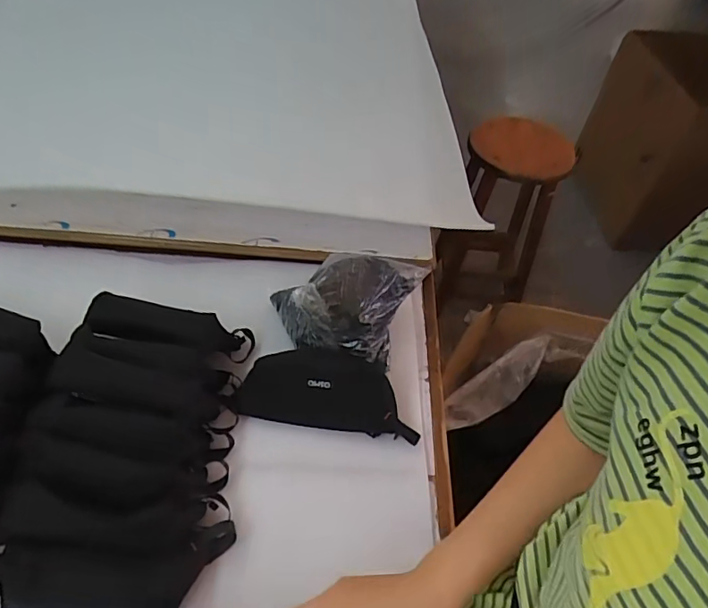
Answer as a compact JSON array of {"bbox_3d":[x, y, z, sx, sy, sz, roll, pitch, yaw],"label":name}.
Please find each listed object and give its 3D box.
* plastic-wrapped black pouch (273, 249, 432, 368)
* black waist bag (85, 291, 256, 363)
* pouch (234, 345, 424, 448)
[{"bbox_3d":[-0.010,-0.003,0.673,0.199,0.096,0.130,5,50,-1],"label":"plastic-wrapped black pouch"},{"bbox_3d":[-0.227,0.029,0.646,0.206,0.059,0.064,13,49,-14],"label":"black waist bag"},{"bbox_3d":[-0.031,0.107,0.640,0.220,0.058,0.084,8,50,1],"label":"pouch"}]

